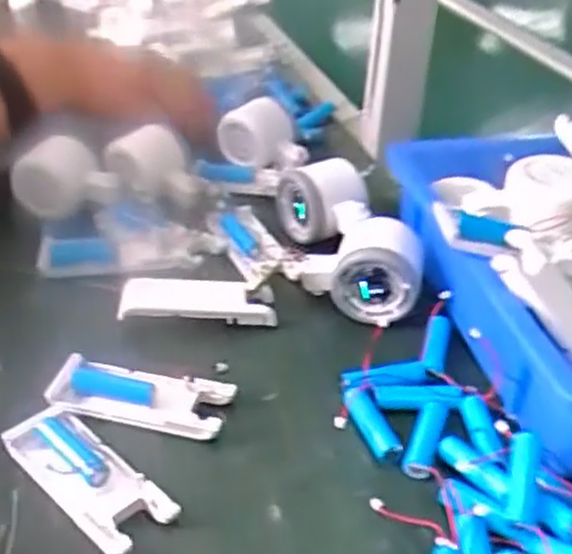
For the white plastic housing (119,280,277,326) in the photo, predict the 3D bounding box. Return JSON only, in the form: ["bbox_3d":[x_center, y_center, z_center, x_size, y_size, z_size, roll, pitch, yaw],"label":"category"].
[{"bbox_3d":[-0.059,0.016,0.508,0.103,0.019,0.030,-3,36,-6],"label":"white plastic housing"}]

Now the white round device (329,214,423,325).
[{"bbox_3d":[0.064,-0.007,0.518,0.059,0.053,0.056,8,35,8],"label":"white round device"}]

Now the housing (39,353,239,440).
[{"bbox_3d":[-0.087,0.071,0.445,0.104,0.014,0.038,8,36,8],"label":"housing"}]

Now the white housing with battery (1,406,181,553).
[{"bbox_3d":[-0.105,0.104,0.395,0.102,0.016,0.040,28,43,32],"label":"white housing with battery"}]

